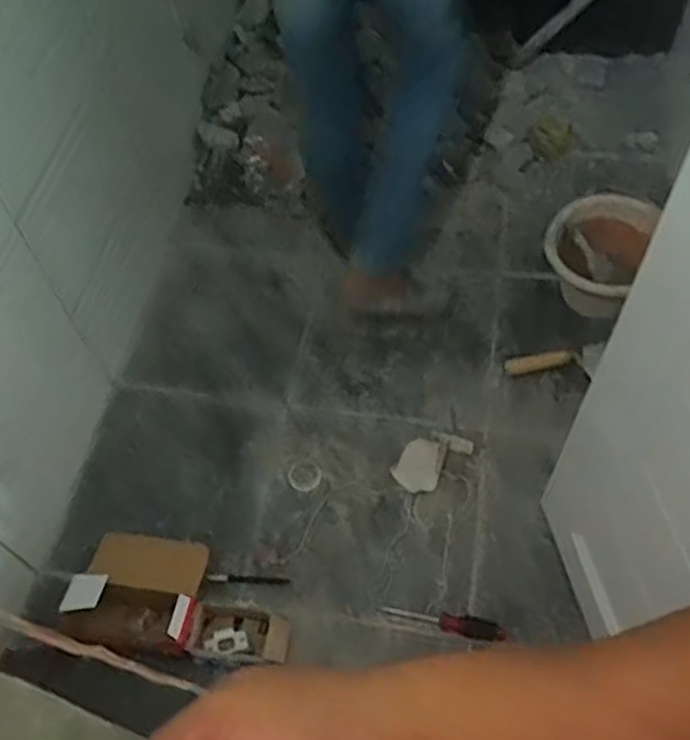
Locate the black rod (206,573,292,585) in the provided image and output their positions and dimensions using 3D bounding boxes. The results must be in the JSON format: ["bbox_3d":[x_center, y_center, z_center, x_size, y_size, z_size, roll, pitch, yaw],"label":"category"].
[{"bbox_3d":[-0.168,0.364,1.322,0.139,0.007,0.015,3,57,2],"label":"black rod"}]

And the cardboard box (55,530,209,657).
[{"bbox_3d":[-0.341,0.361,1.257,0.207,0.064,0.186,16,69,-5],"label":"cardboard box"}]

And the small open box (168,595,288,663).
[{"bbox_3d":[-0.190,0.431,1.249,0.194,0.049,0.093,13,57,-6],"label":"small open box"}]

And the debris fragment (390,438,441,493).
[{"bbox_3d":[0.145,0.177,1.431,0.083,0.005,0.111,28,62,18],"label":"debris fragment"}]

